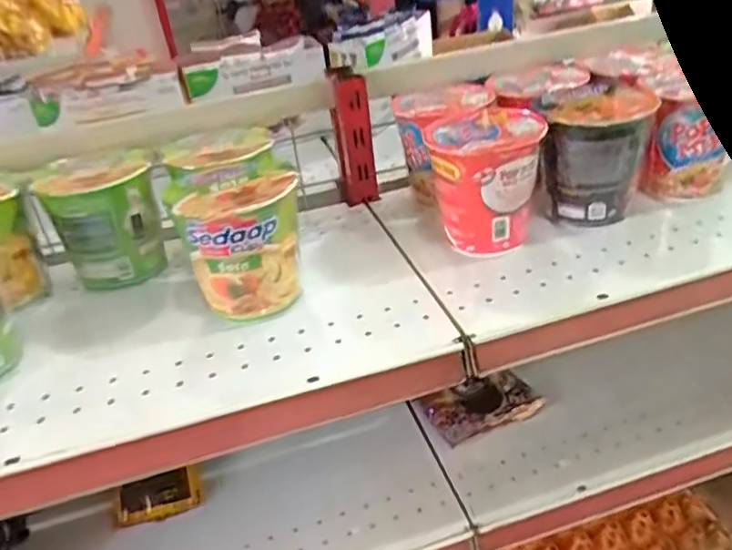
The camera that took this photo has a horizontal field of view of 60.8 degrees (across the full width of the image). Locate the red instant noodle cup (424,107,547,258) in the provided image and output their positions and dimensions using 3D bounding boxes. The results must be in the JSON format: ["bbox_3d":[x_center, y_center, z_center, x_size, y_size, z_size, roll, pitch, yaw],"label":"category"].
[{"bbox_3d":[0.110,-0.086,0.578,0.093,0.112,0.100,0,34,11],"label":"red instant noodle cup"}]

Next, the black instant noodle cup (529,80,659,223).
[{"bbox_3d":[0.212,-0.117,0.598,0.091,0.115,0.103,-1,34,9],"label":"black instant noodle cup"}]

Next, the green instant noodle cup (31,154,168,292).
[{"bbox_3d":[-0.243,-0.050,0.588,0.090,0.106,0.096,-5,34,4],"label":"green instant noodle cup"}]

